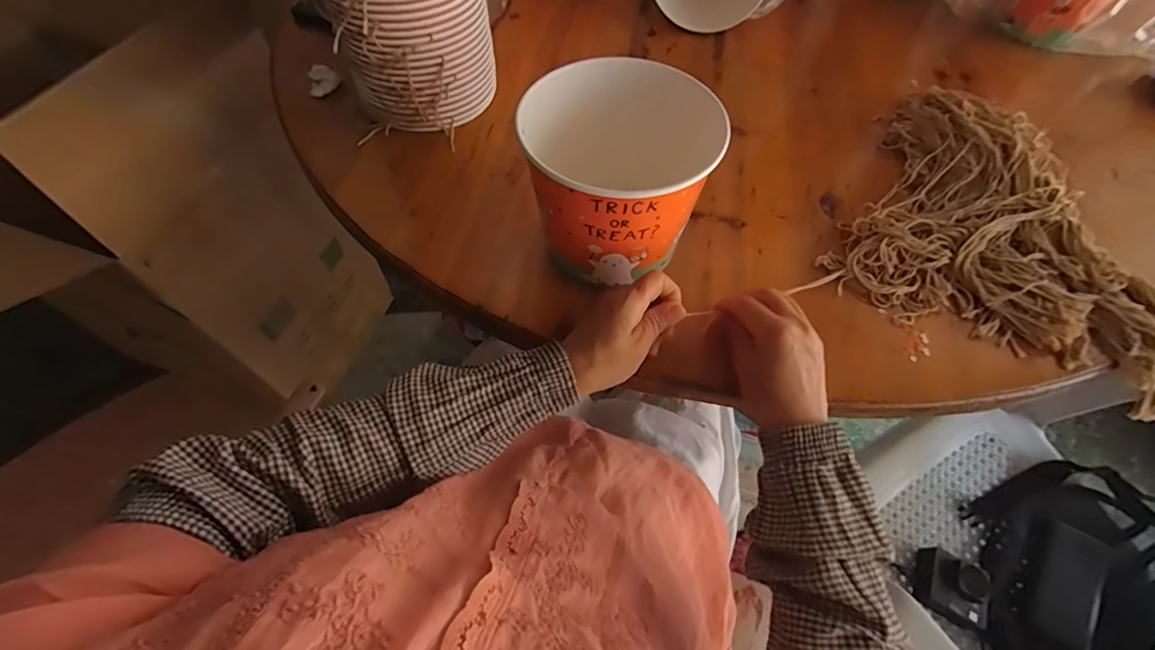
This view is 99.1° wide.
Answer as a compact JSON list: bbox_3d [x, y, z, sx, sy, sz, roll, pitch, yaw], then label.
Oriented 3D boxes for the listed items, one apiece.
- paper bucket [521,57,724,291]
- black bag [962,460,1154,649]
[{"bbox_3d":[0.034,-0.121,0.427,0.132,0.135,0.138,-29,63,-17],"label":"paper bucket"},{"bbox_3d":[0.653,0.328,0.658,0.219,0.078,0.301,34,64,18],"label":"black bag"}]

